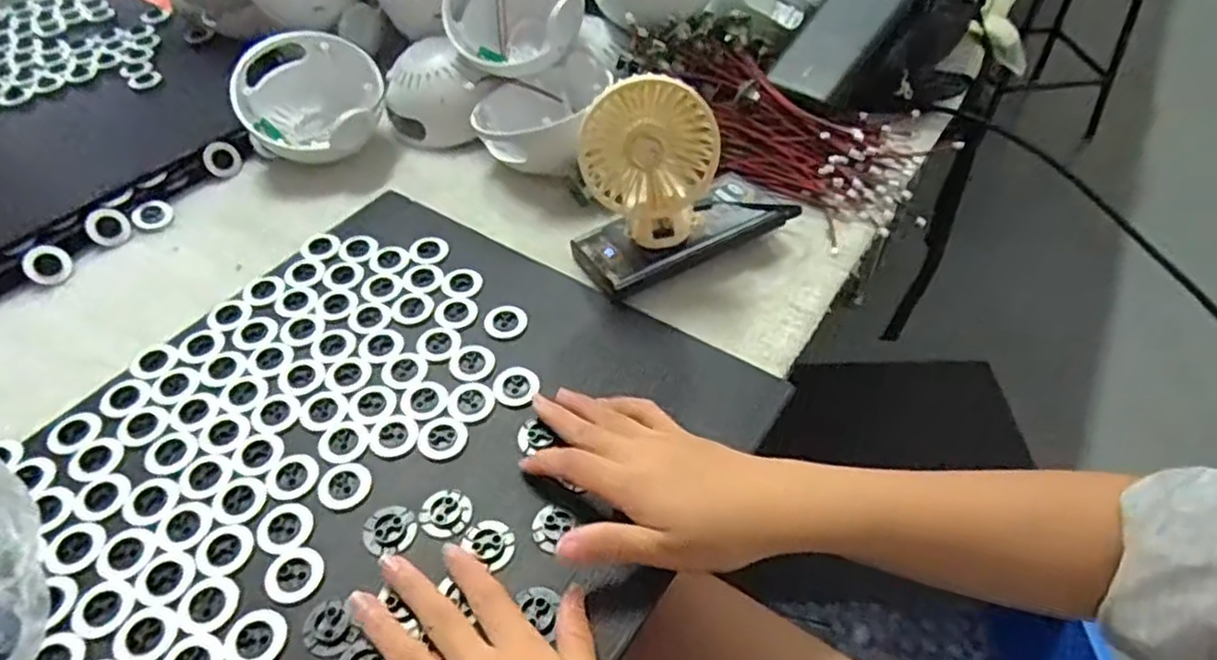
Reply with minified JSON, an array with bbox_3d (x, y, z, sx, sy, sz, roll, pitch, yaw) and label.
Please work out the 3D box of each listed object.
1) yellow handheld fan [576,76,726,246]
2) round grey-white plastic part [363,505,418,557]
[{"bbox_3d":[0.027,-0.108,0.472,0.089,0.108,0.033,-7,48,-4],"label":"yellow handheld fan"},{"bbox_3d":[-0.117,0.105,0.387,0.027,0.004,0.026,-1,48,1],"label":"round grey-white plastic part"}]

